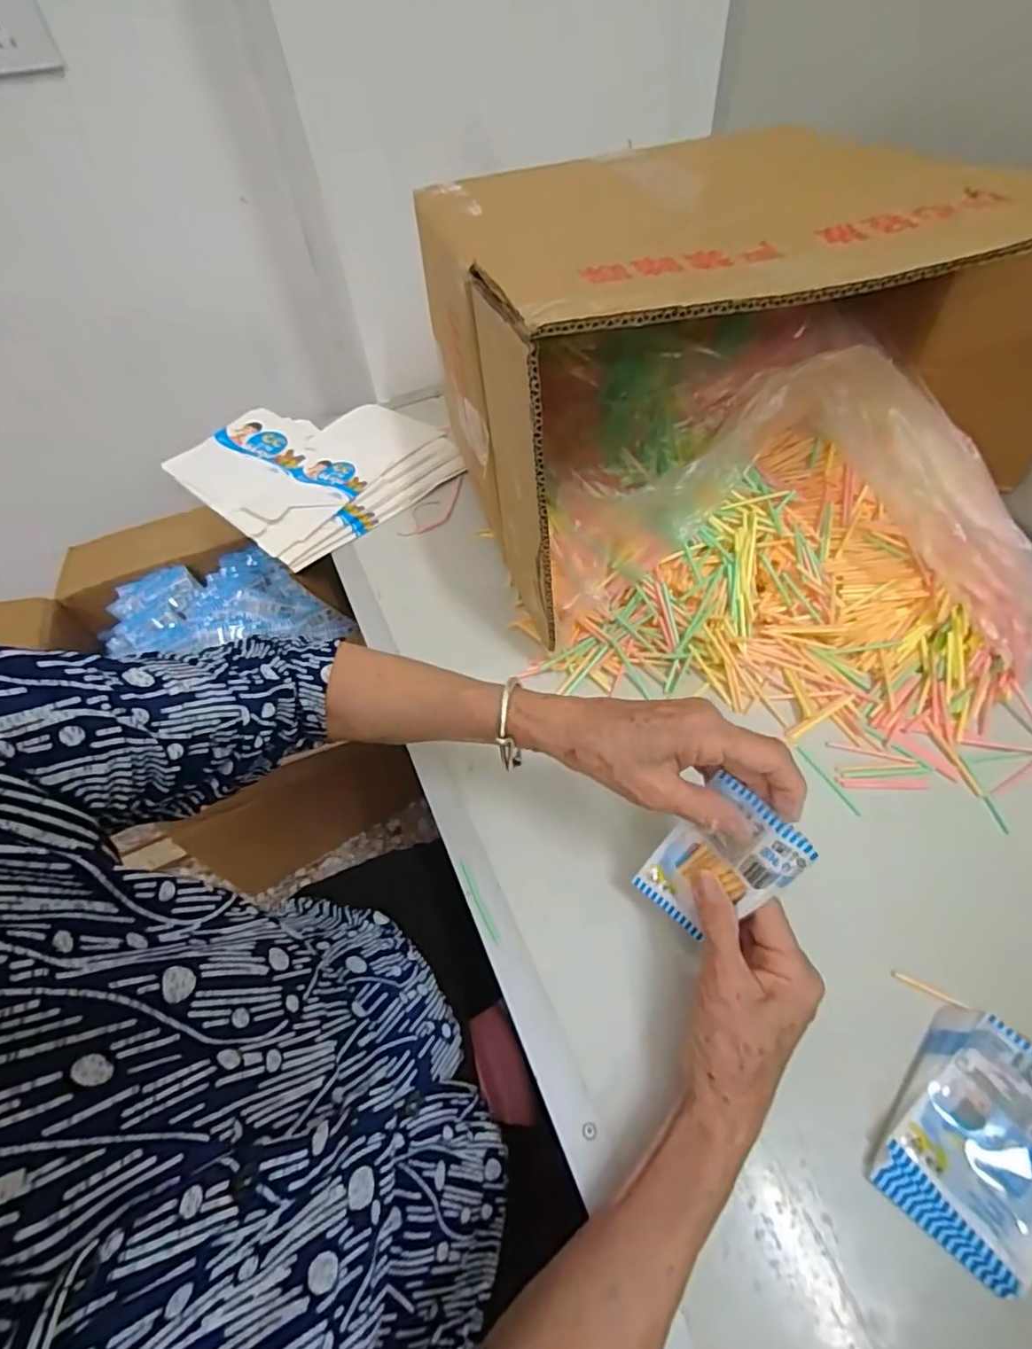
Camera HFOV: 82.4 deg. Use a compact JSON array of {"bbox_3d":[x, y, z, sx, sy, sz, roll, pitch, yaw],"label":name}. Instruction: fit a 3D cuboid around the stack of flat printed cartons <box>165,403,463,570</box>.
[{"bbox_3d":[-0.237,-0.258,0.718,0.273,0.016,0.264,36,64,22],"label":"stack of flat printed cartons"}]

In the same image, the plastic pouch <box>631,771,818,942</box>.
[{"bbox_3d":[0.117,0.113,0.345,0.009,0.102,0.063,-13,48,-44],"label":"plastic pouch"}]

